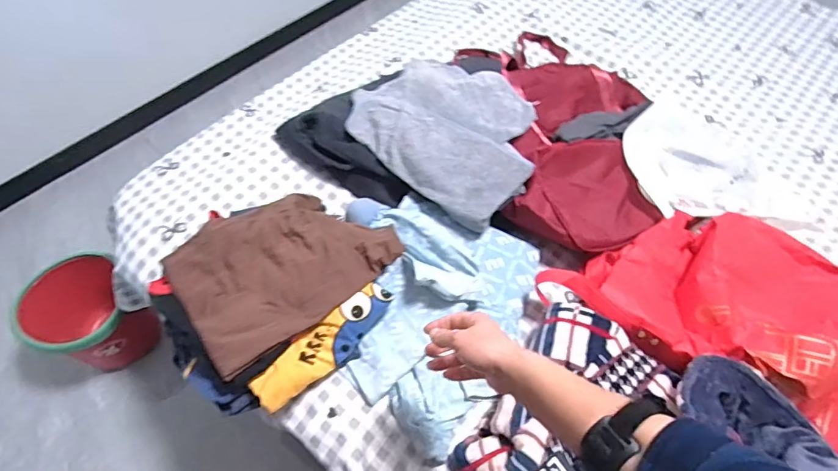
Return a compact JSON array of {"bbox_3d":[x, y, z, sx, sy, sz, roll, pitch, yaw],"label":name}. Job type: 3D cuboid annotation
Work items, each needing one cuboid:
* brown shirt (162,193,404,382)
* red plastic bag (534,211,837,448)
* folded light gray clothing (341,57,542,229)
[{"bbox_3d":[-0.209,0.035,0.737,0.304,0.041,0.234,-37,67,-20],"label":"brown shirt"},{"bbox_3d":[0.488,0.095,0.730,0.511,0.096,0.294,22,62,12],"label":"red plastic bag"},{"bbox_3d":[0.055,-0.202,0.848,0.347,0.087,0.245,39,67,19],"label":"folded light gray clothing"}]

